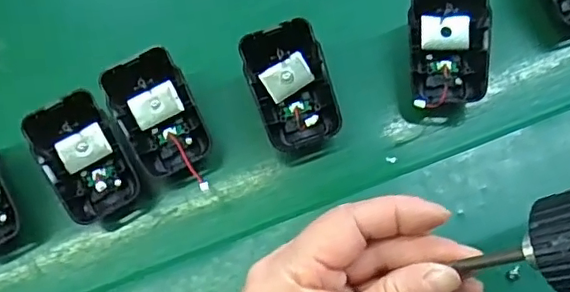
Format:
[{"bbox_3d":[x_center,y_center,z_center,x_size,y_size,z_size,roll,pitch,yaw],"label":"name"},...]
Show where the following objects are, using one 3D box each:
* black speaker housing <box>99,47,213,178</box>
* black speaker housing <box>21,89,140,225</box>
[{"bbox_3d":[-0.075,-0.019,0.328,0.044,0.024,0.067,-25,100,0],"label":"black speaker housing"},{"bbox_3d":[-0.114,0.008,0.327,0.046,0.037,0.064,-25,74,-5],"label":"black speaker housing"}]

